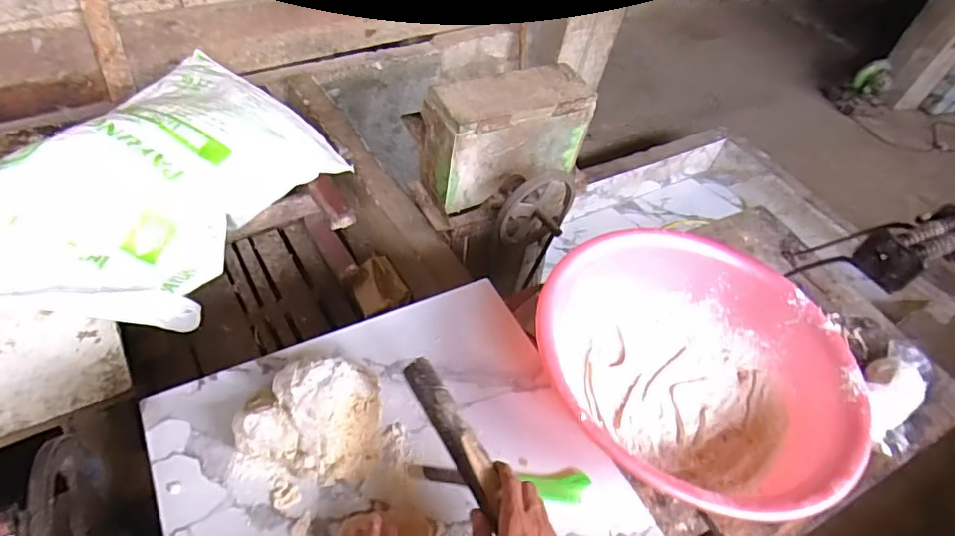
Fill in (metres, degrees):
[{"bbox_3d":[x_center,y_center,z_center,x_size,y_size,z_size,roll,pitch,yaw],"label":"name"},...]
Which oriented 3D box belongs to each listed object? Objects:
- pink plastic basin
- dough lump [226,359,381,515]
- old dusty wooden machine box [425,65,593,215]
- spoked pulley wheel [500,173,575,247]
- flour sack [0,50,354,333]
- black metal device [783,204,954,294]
[{"bbox_3d":[0.283,0.140,0.751,0.400,0.134,0.387,6,48,-7],"label":"pink plastic basin"},{"bbox_3d":[-0.197,0.187,0.658,0.164,0.067,0.153,6,48,-6],"label":"dough lump"},{"bbox_3d":[0.059,-0.286,1.211,0.343,0.221,0.130,-18,55,-26],"label":"old dusty wooden machine box"},{"bbox_3d":[0.140,-0.107,1.228,0.211,0.200,0.074,-3,47,-50],"label":"spoked pulley wheel"},{"bbox_3d":[-0.594,-0.158,1.078,0.419,0.201,0.669,22,48,7],"label":"flour sack"},{"bbox_3d":[0.584,-0.035,0.746,0.183,0.053,0.086,-17,55,-25],"label":"black metal device"}]

